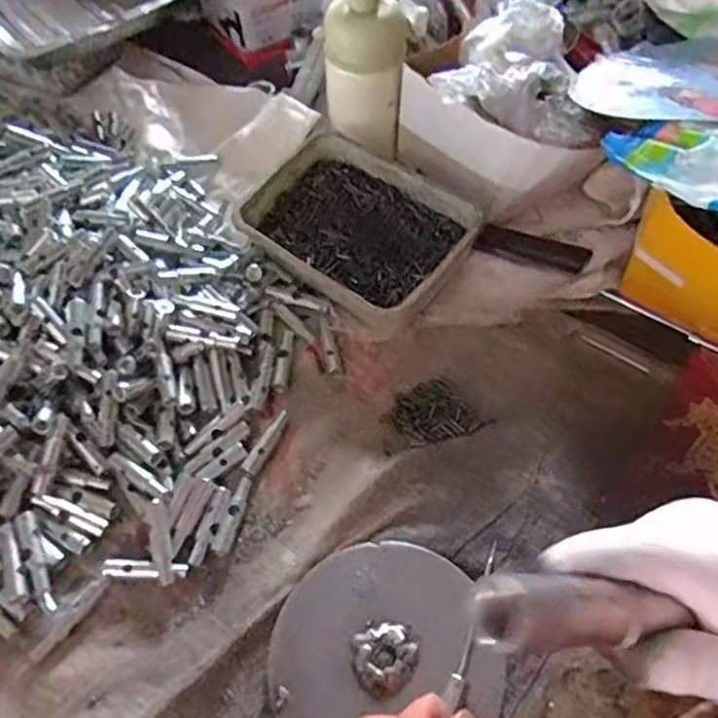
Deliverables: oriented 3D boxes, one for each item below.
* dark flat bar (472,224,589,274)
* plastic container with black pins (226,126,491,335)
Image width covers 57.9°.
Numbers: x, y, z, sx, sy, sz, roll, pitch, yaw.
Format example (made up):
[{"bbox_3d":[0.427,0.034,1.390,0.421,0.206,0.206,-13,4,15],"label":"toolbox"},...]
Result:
[{"bbox_3d":[0.139,-0.089,0.525,0.088,0.008,0.026,23,90,20],"label":"dark flat bar"},{"bbox_3d":[-0.004,-0.102,0.521,0.172,0.054,0.121,33,63,22],"label":"plastic container with black pins"}]

